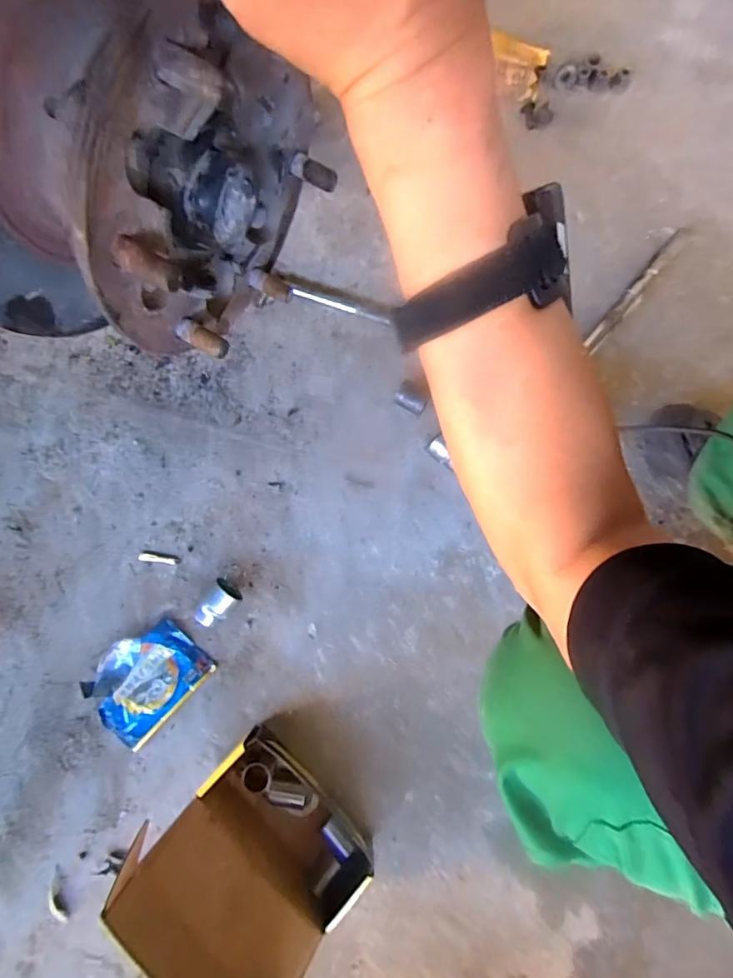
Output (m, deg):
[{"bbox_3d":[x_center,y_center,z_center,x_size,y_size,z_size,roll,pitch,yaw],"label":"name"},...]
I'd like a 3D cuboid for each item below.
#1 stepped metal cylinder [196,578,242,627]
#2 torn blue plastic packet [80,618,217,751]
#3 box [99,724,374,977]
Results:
[{"bbox_3d":[-0.171,0.133,0.555,0.036,0.036,0.051,38,79,8],"label":"stepped metal cylinder"},{"bbox_3d":[-0.249,0.212,0.543,0.098,0.012,0.121,43,80,9],"label":"torn blue plastic packet"},{"bbox_3d":[-0.093,0.346,0.435,0.189,0.172,0.127,41,80,8],"label":"box"}]

